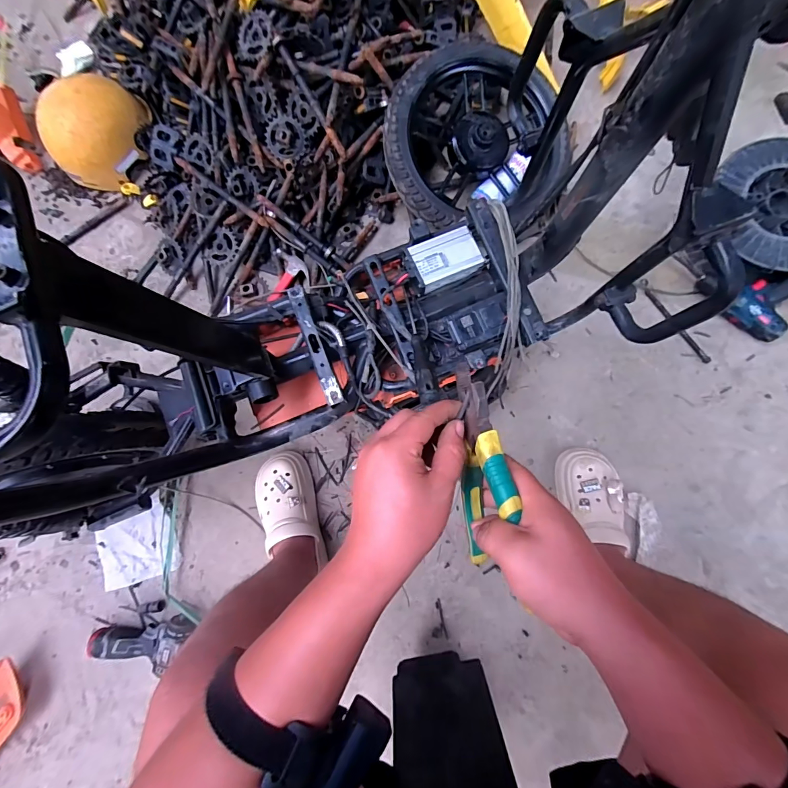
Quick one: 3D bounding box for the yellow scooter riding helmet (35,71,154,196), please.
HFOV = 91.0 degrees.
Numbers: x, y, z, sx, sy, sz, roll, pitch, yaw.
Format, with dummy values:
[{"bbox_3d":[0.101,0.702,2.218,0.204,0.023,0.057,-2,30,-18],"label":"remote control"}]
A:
[{"bbox_3d":[-0.685,-0.609,0.888,0.169,0.138,0.217,3,82,5],"label":"yellow scooter riding helmet"}]

